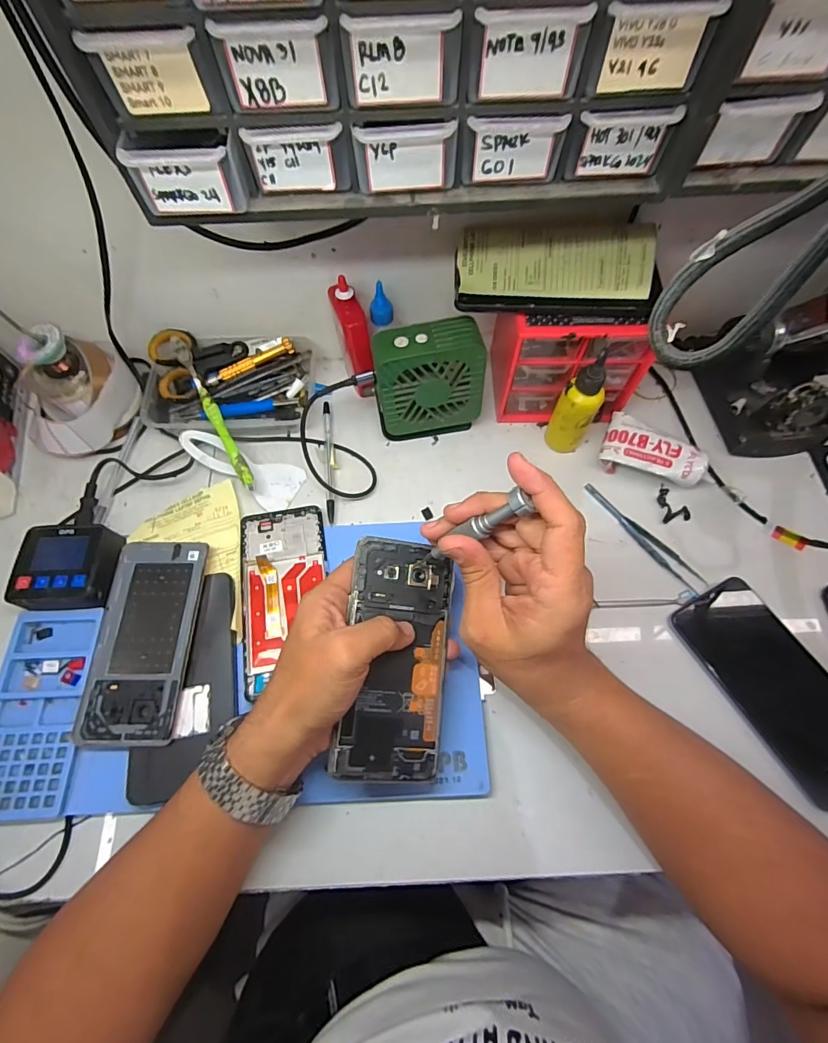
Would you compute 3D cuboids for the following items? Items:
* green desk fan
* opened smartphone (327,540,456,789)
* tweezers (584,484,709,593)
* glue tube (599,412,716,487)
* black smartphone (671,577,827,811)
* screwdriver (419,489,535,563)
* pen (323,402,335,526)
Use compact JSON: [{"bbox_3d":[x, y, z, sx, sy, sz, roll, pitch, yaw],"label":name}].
[{"bbox_3d":[0.013,-0.129,0.422,0.097,0.114,0.042,-11,67,-3],"label":"green desk fan"},{"bbox_3d":[-0.011,0.094,0.316,0.073,0.004,0.159,9,75,-14],"label":"opened smartphone"},{"bbox_3d":[0.211,0.013,0.417,0.019,0.006,0.130,-40,72,-15],"label":"tweezers"},{"bbox_3d":[0.235,-0.063,0.433,0.100,0.032,0.056,23,69,11],"label":"glue tube"},{"bbox_3d":[0.287,0.129,0.355,0.075,0.012,0.161,-27,69,-10],"label":"black smartphone"},{"bbox_3d":[0.033,0.008,0.292,0.017,0.113,0.013,15,62,-23],"label":"screwdriver"},{"bbox_3d":[-0.085,-0.063,0.450,0.008,0.008,0.139,-7,67,-2],"label":"pen"}]

